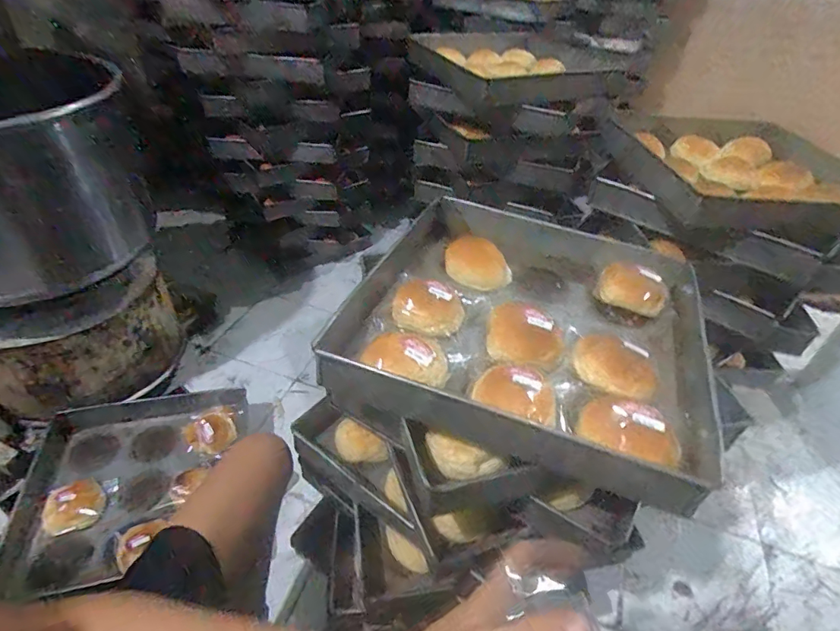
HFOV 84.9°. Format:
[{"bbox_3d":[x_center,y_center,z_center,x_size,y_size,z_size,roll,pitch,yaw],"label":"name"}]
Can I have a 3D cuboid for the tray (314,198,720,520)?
[{"bbox_3d":[0.144,0.004,0.611,0.404,0.068,0.426,17,43,14],"label":"tray"}]

